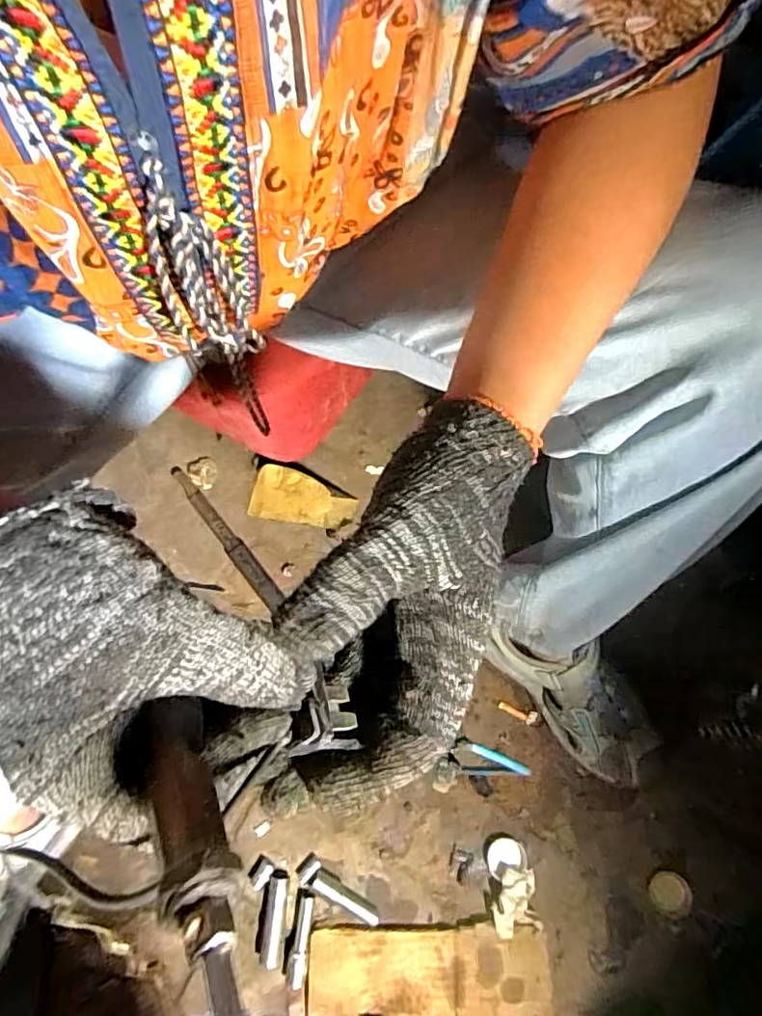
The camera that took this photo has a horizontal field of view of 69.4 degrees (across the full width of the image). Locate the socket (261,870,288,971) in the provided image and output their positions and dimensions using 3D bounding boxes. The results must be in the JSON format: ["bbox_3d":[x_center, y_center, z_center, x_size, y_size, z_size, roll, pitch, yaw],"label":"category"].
[{"bbox_3d":[-0.112,0.431,0.576,0.021,0.018,0.084,3,74,2],"label":"socket"}]

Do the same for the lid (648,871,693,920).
[{"bbox_3d":[0.312,0.418,0.594,0.042,0.005,0.044,0,74,1],"label":"lid"}]

